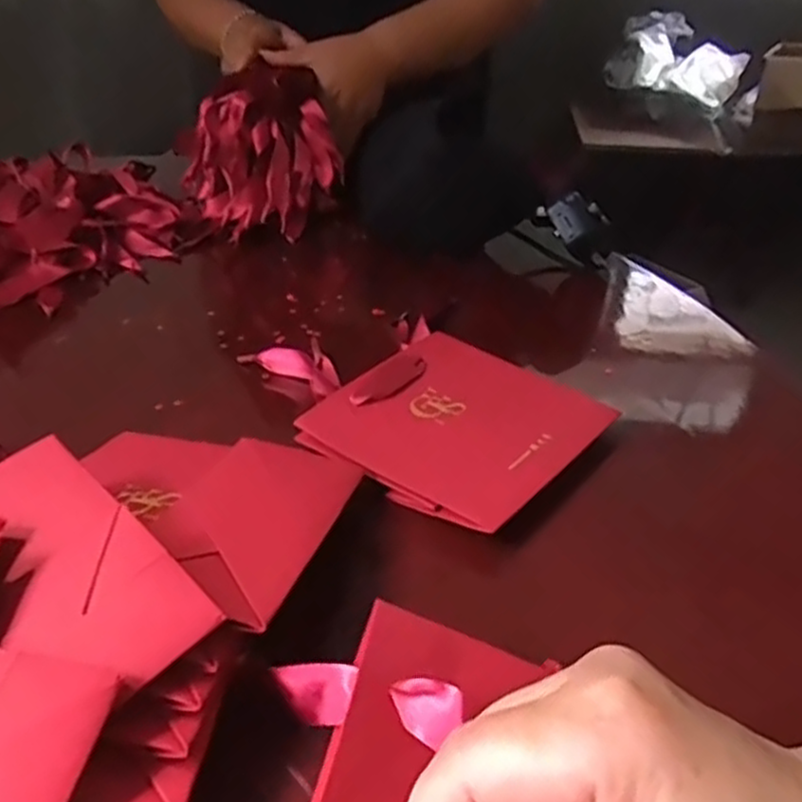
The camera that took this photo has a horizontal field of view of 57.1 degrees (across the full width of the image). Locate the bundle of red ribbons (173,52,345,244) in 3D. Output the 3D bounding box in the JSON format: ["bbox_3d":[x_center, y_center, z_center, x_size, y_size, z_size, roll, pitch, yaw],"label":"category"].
[{"bbox_3d":[-0.139,-0.258,0.757,0.129,0.134,0.123,-22,38,-29],"label":"bundle of red ribbons"}]

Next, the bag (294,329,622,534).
[{"bbox_3d":[0.032,0.009,0.426,0.139,0.012,0.138,24,40,33],"label":"bag"}]

